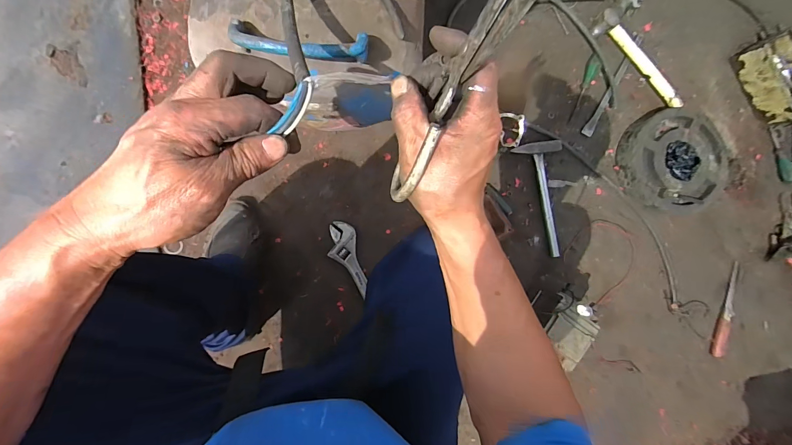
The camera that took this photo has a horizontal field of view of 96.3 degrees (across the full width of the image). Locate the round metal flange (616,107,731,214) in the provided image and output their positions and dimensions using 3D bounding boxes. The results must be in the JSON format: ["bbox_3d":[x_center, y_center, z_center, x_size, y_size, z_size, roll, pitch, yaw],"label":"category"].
[{"bbox_3d":[0.603,-0.134,0.780,0.213,0.090,0.217,0,90,-10],"label":"round metal flange"}]

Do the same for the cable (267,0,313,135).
[{"bbox_3d":[-0.081,-0.149,0.268,0.025,0.015,0.200,-8,63,-7],"label":"cable"}]

